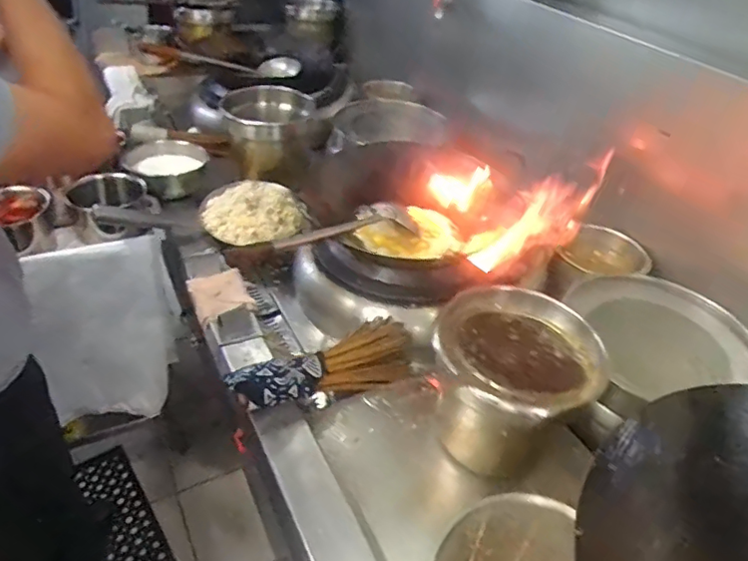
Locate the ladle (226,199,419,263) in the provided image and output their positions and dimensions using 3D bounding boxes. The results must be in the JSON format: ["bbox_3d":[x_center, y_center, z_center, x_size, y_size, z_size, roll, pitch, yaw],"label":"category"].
[{"bbox_3d":[-0.065,-0.093,1.026,0.117,0.056,0.384,30,30,26],"label":"ladle"}]

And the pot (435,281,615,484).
[{"bbox_3d":[0.189,0.149,0.814,0.226,0.214,0.184,22,40,18],"label":"pot"}]

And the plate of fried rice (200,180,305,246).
[{"bbox_3d":[-0.268,-0.158,1.225,0.220,0.073,0.188,-3,39,-13],"label":"plate of fried rice"}]

